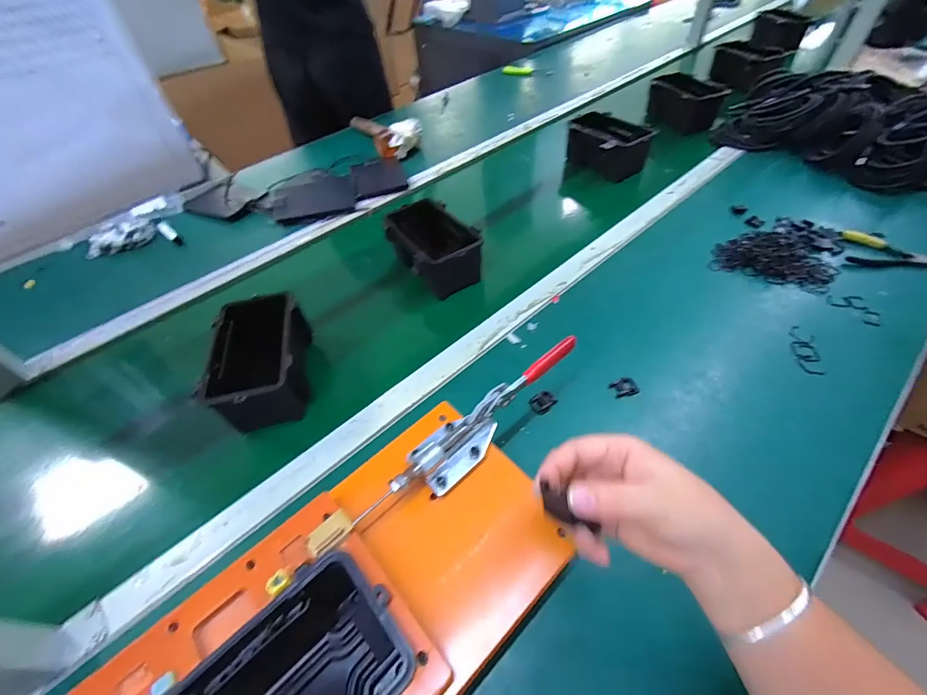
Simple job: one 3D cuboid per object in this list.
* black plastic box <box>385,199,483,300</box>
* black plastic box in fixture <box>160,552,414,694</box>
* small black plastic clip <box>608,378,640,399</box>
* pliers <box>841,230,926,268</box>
[{"bbox_3d":[-0.048,-0.165,0.644,0.115,0.081,0.147,-28,53,-18],"label":"black plastic box"},{"bbox_3d":[-0.111,0.238,0.265,0.159,0.082,0.105,-37,56,-24],"label":"black plastic box in fixture"},{"bbox_3d":[0.199,0.050,0.485,0.033,0.012,0.022,-15,50,-8],"label":"small black plastic clip"},{"bbox_3d":[0.668,-0.143,0.595,0.138,0.012,0.076,17,53,19],"label":"pliers"}]

